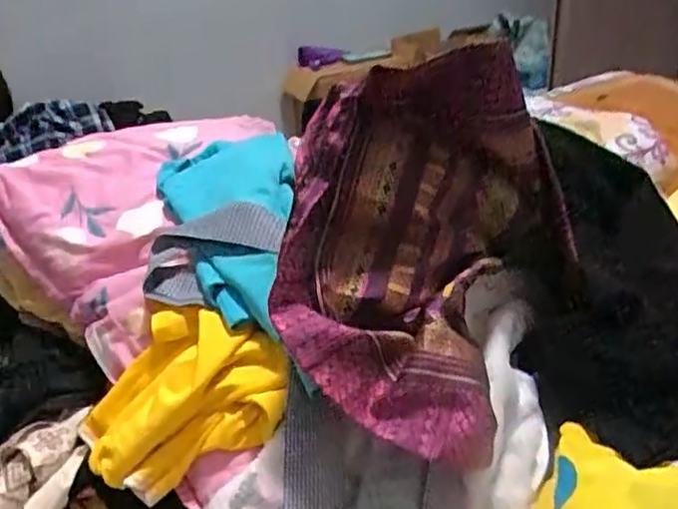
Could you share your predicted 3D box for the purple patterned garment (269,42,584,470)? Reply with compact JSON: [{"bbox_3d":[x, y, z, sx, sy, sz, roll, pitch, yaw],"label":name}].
[{"bbox_3d":[0.068,-0.028,0.563,0.210,0.196,0.292,15,36,30],"label":"purple patterned garment"}]

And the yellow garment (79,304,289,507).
[{"bbox_3d":[-0.139,0.123,0.597,0.184,0.071,0.163,-50,37,2],"label":"yellow garment"}]

